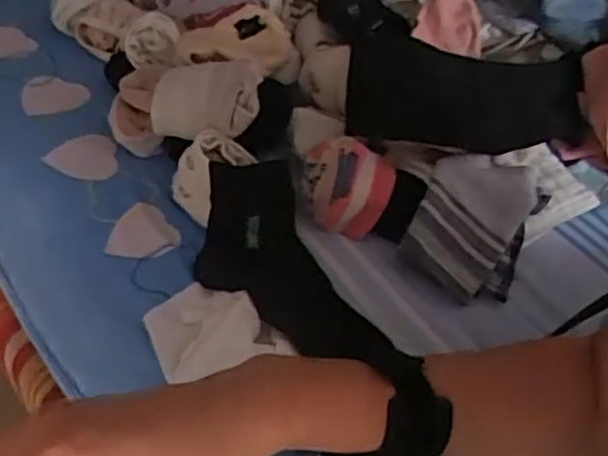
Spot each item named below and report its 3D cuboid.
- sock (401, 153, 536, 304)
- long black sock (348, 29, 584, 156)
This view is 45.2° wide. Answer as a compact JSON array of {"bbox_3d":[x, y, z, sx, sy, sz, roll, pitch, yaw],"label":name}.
[{"bbox_3d":[0.144,-0.007,0.622,0.089,0.050,0.117,23,59,13],"label":"sock"},{"bbox_3d":[0.151,-0.120,0.661,0.219,0.048,0.109,1,56,-1],"label":"long black sock"}]

